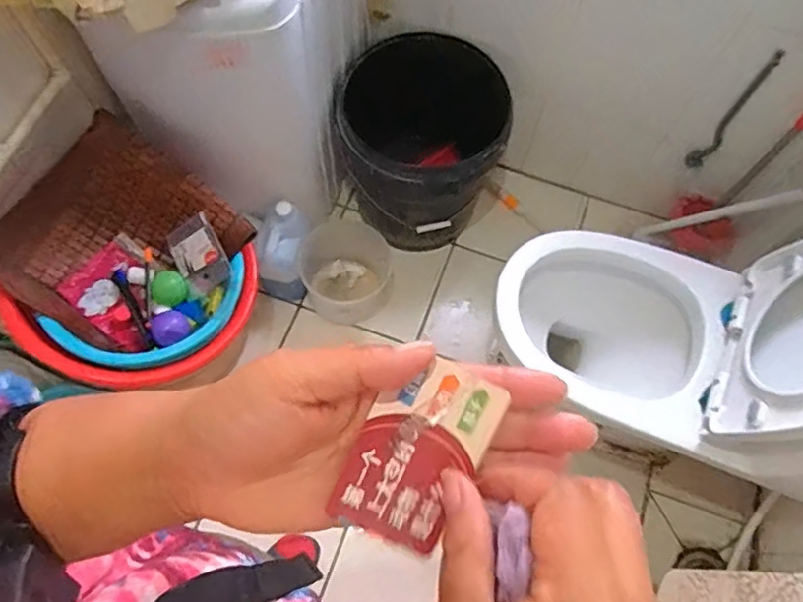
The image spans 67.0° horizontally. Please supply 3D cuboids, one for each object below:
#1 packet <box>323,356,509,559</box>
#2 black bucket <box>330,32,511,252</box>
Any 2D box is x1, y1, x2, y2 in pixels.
[{"bbox_3d":[0.008,0.065,0.256,0.046,0.004,0.077,30,94,-2],"label":"packet"},{"bbox_3d":[0.039,-0.339,1.467,0.357,0.433,0.334,1,68,-1],"label":"black bucket"}]

